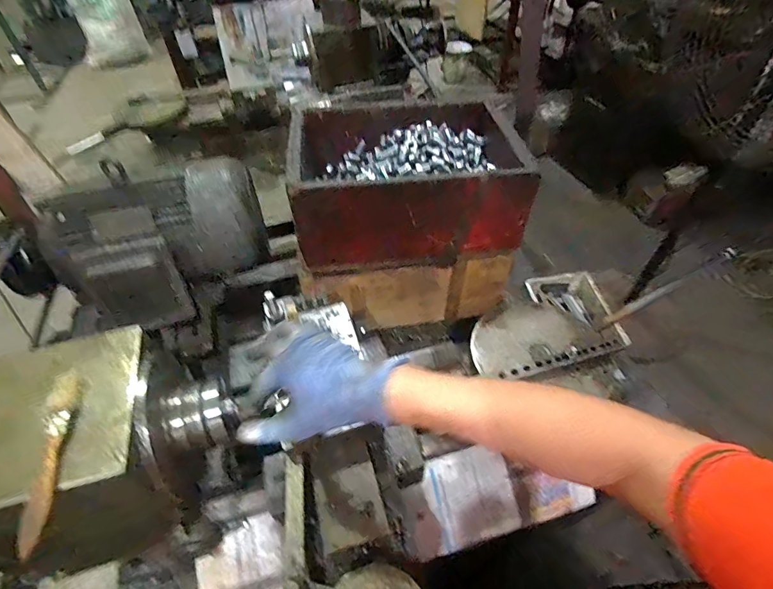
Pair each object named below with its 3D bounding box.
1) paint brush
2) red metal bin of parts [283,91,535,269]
[{"bbox_3d":[-0.276,0.128,0.338,0.021,0.010,0.149,-12,48,-9],"label":"paint brush"},{"bbox_3d":[0.032,-0.192,0.685,0.342,0.149,0.258,-4,47,-2],"label":"red metal bin of parts"}]

